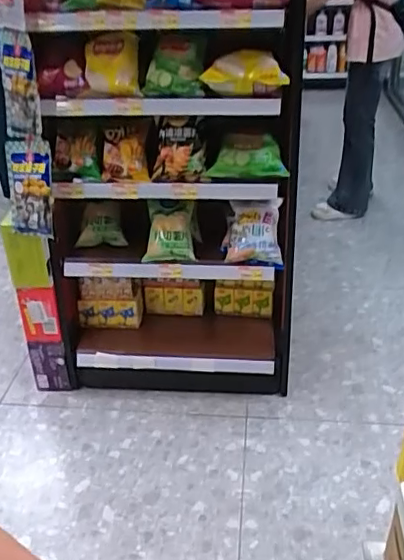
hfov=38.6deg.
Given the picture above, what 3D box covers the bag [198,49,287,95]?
[{"bbox_3d":[0.123,-0.568,1.575,0.229,0.089,0.142,-25,38,-33],"label":"bag"}]

